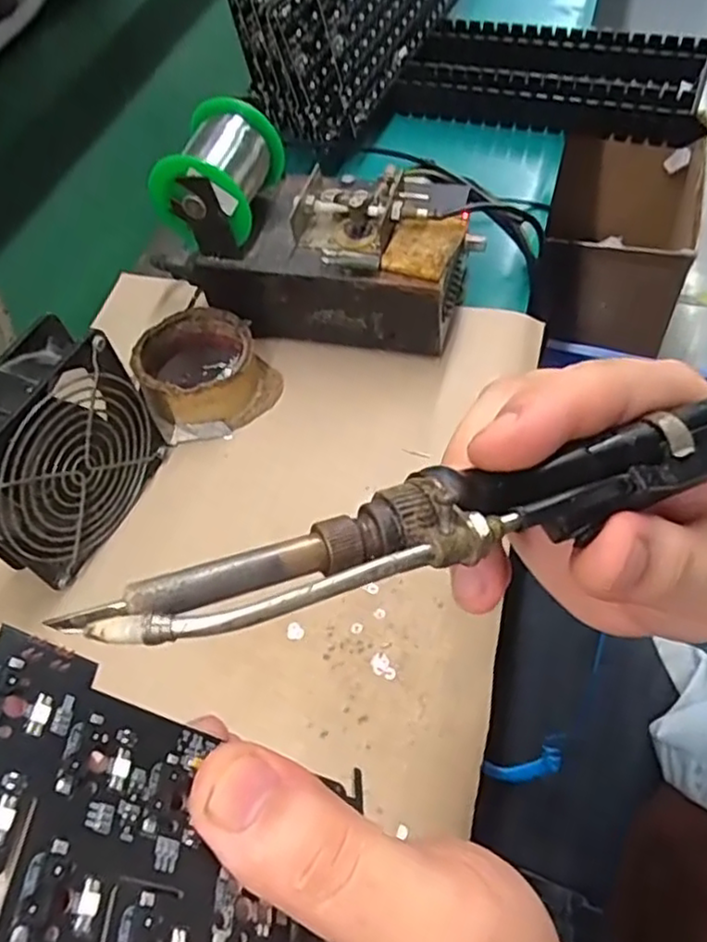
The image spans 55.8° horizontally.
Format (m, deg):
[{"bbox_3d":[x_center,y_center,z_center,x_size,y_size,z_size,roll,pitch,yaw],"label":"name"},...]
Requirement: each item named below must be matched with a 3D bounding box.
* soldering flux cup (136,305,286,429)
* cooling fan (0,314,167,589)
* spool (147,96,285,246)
[{"bbox_3d":[-0.107,-0.075,0.481,0.085,0.042,0.091,-2,56,3],"label":"soldering flux cup"},{"bbox_3d":[-0.178,-0.009,0.397,0.049,0.116,0.122,21,60,17],"label":"cooling fan"},{"bbox_3d":[-0.093,-0.200,0.464,0.067,0.077,0.084,10,58,11],"label":"spool"}]

